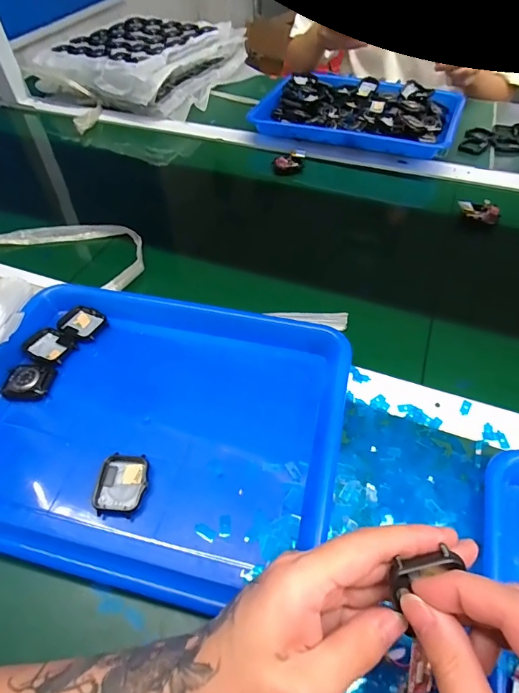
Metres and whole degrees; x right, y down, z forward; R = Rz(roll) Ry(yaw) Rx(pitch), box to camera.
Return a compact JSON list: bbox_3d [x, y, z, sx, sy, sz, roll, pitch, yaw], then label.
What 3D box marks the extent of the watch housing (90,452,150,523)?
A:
[{"bbox_3d":[-0.109,0.111,0.328,0.039,0.015,0.046,0,52,2],"label":"watch housing"}]

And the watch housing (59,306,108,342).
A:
[{"bbox_3d":[-0.188,-0.025,0.441,0.045,0.010,0.036,26,57,21],"label":"watch housing"}]

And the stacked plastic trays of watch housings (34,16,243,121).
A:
[{"bbox_3d":[-0.229,-0.581,0.849,0.314,0.091,0.320,16,54,14],"label":"stacked plastic trays of watch housings"}]

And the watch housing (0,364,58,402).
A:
[{"bbox_3d":[-0.222,0.034,0.396,0.044,0.011,0.037,11,53,10],"label":"watch housing"}]

